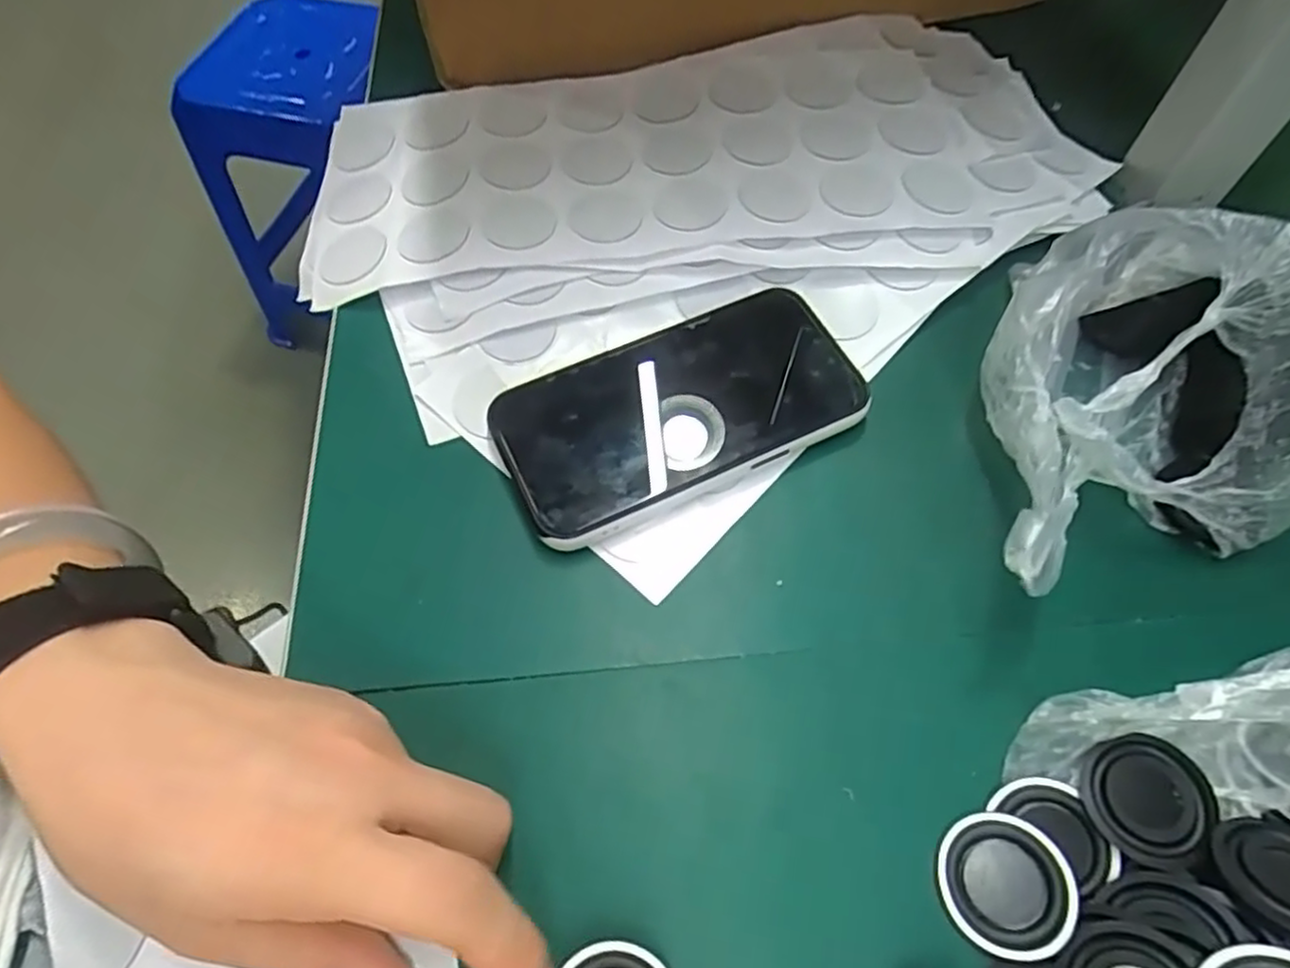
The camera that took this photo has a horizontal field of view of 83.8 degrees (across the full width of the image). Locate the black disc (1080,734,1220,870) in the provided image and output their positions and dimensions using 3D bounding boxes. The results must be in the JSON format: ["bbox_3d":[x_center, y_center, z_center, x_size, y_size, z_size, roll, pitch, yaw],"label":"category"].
[{"bbox_3d":[0.159,0.099,0.225,0.036,0.005,0.036,0,61,0],"label":"black disc"}]

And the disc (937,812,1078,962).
[{"bbox_3d":[0.111,0.122,0.220,0.037,0.004,0.038,0,61,0],"label":"disc"}]

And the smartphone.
[{"bbox_3d":[0.015,-0.030,0.298,0.147,0.015,0.075,-21,63,-12],"label":"smartphone"}]

